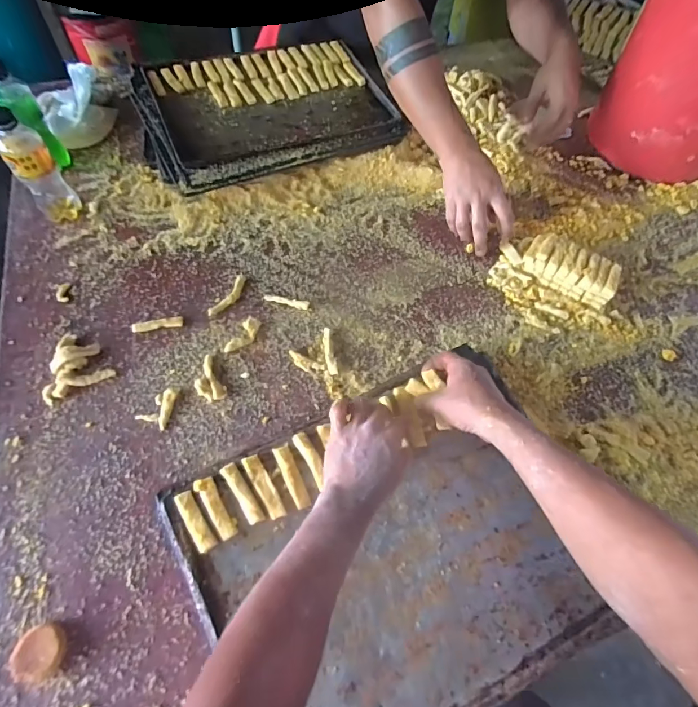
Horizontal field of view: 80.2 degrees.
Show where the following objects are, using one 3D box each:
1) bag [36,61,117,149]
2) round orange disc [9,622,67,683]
[{"bbox_3d":[-0.495,-0.456,0.763,0.120,0.095,0.085,-27,65,-17],"label":"bag"},{"bbox_3d":[-0.302,0.291,0.403,0.047,0.009,0.045,-8,61,-8],"label":"round orange disc"}]

